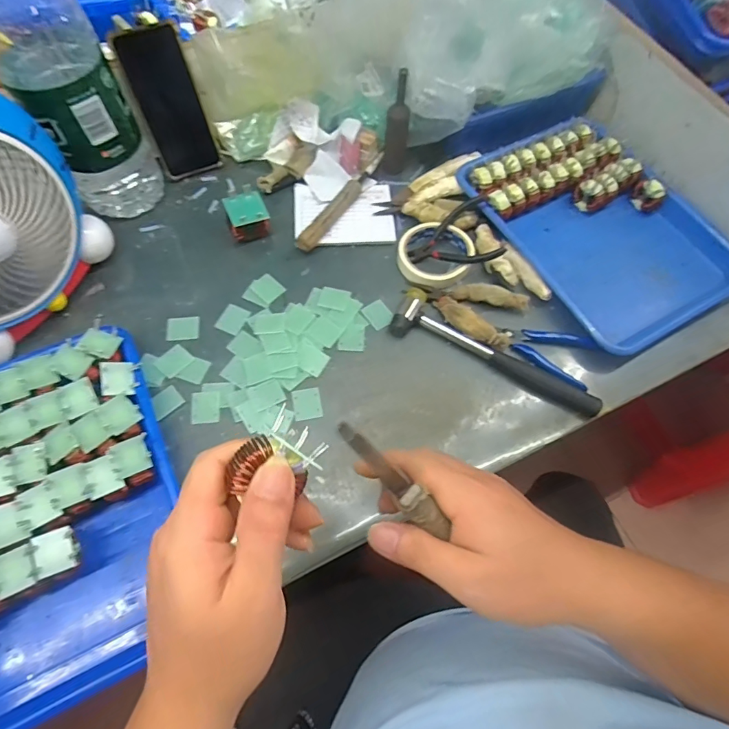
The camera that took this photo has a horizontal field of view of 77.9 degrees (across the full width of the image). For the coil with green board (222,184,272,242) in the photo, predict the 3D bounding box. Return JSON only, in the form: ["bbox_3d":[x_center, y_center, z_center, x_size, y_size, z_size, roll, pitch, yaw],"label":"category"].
[{"bbox_3d":[-0.149,-0.186,0.570,0.050,0.046,0.054,-22,69,-10],"label":"coil with green board"}]

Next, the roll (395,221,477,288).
[{"bbox_3d":[0.091,-0.140,0.568,0.096,0.017,0.091,0,67,-1],"label":"roll"}]

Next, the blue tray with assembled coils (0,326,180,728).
[{"bbox_3d":[-0.303,0.143,0.420,0.246,0.059,0.310,-24,69,-11],"label":"blue tray with assembled coils"}]

